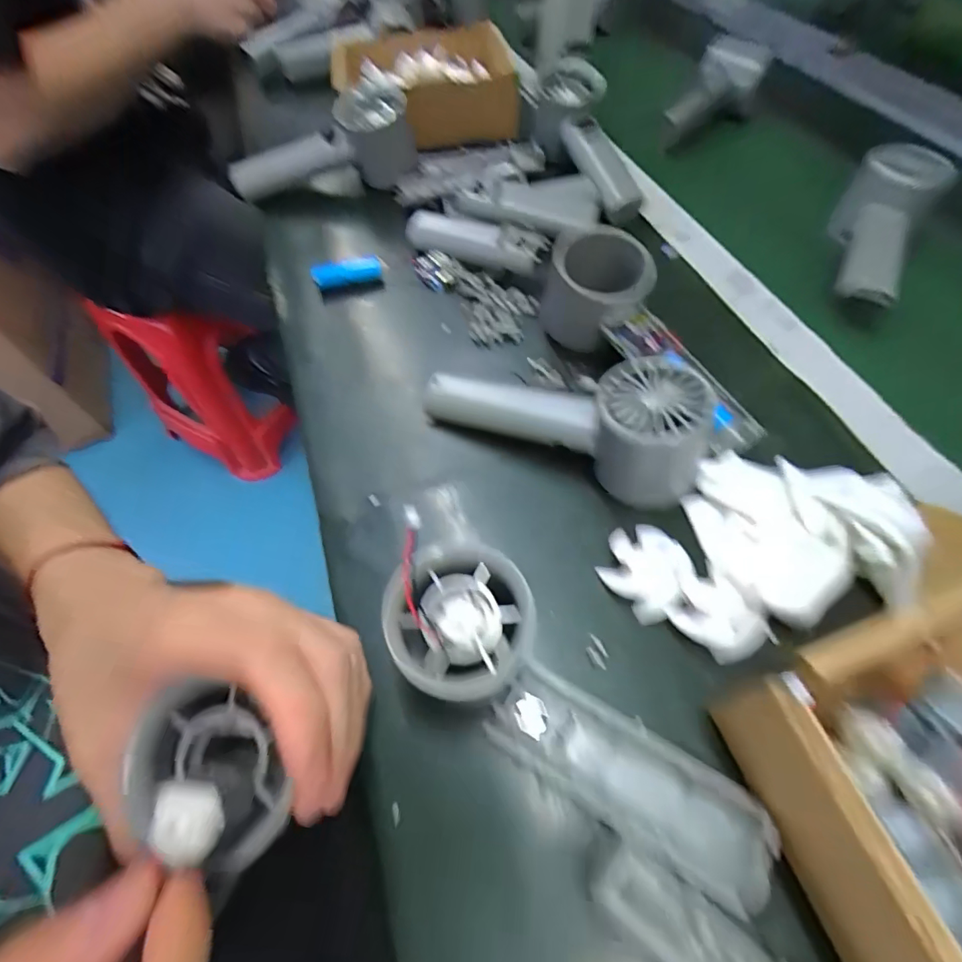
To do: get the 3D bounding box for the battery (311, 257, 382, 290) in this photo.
[{"bbox_3d":[-0.101,-0.158,0.370,0.050,0.012,0.013,-21,59,-11],"label":"battery"}]

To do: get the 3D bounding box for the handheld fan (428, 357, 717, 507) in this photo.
[{"bbox_3d":[0.043,-0.042,0.268,0.157,0.054,0.048,22,61,16],"label":"handheld fan"}]

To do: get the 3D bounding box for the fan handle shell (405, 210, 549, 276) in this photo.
[{"bbox_3d":[-0.008,-0.182,0.376,0.114,0.025,0.030,20,60,15],"label":"fan handle shell"}]

